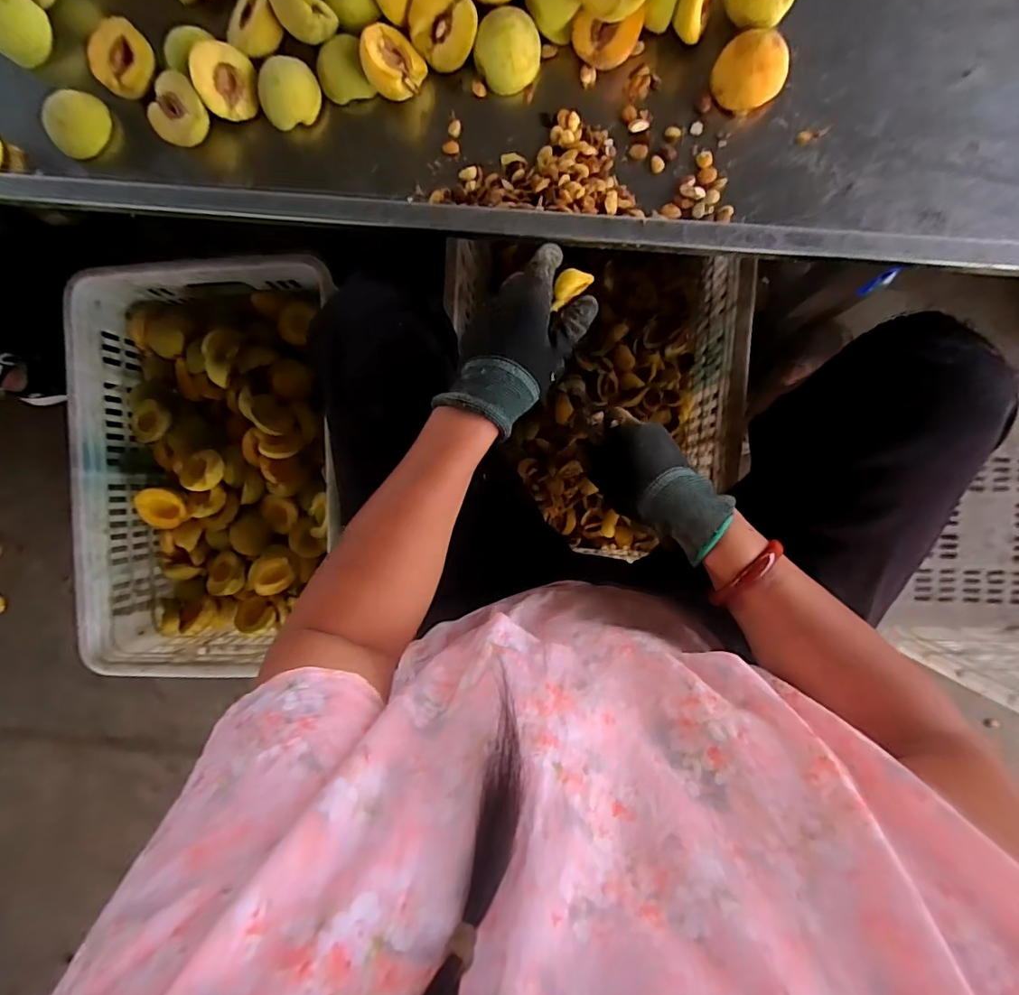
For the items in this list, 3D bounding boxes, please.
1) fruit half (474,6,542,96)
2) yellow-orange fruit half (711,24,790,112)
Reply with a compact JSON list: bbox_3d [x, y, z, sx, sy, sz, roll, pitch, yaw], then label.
[{"bbox_3d":[-0.001,-0.402,0.480,0.054,0.026,0.058,-19,129,-11],"label":"fruit half"},{"bbox_3d":[0.208,-0.368,0.463,0.059,0.037,0.048,24,94,4],"label":"yellow-orange fruit half"}]

